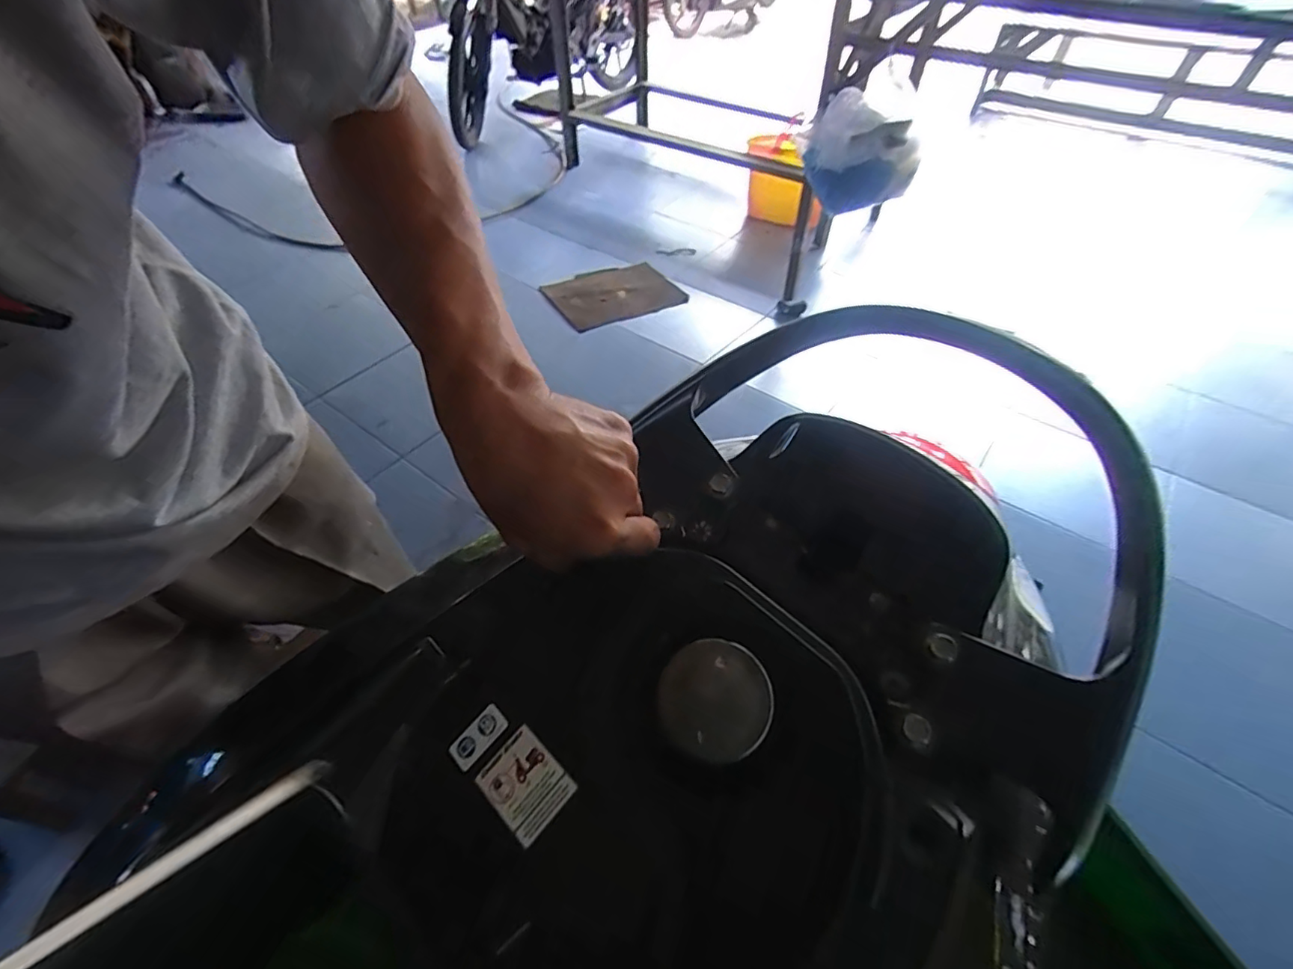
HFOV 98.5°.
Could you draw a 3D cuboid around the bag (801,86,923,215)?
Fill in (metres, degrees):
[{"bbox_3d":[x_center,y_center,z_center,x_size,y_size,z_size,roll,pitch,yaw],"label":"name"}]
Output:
[{"bbox_3d":[0.558,-0.854,1.464,0.291,0.256,0.133,18,53,16],"label":"bag"}]

